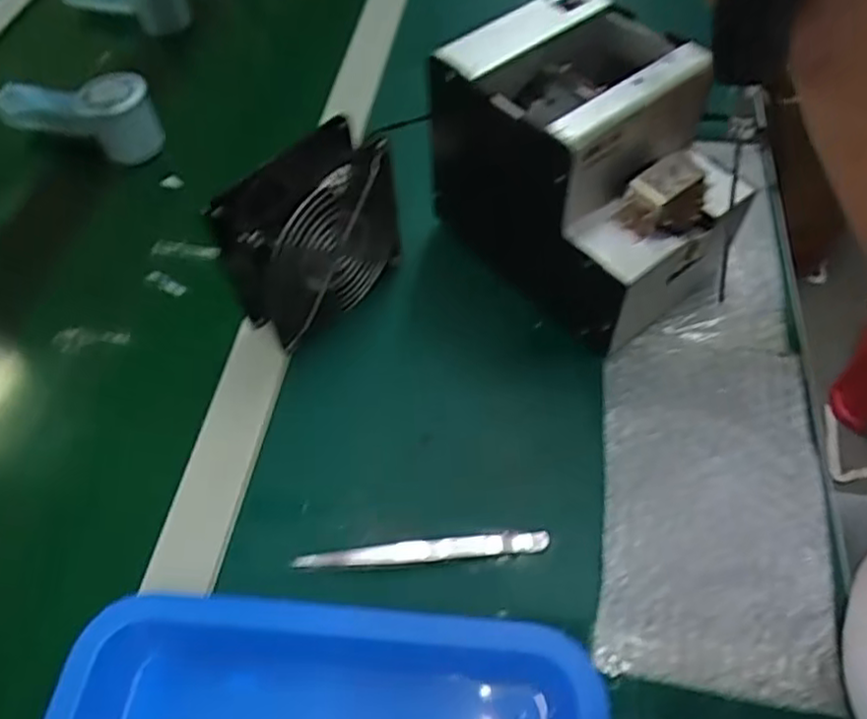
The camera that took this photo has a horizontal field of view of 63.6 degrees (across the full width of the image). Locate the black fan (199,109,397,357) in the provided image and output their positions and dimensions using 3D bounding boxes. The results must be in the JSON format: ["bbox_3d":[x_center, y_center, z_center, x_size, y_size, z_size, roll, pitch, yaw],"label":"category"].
[{"bbox_3d":[-0.081,-0.083,0.467,0.049,0.111,0.125,33,63,25],"label":"black fan"}]

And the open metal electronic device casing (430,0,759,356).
[{"bbox_3d":[0.101,-0.132,0.478,0.138,0.145,0.182,-38,60,-21],"label":"open metal electronic device casing"}]

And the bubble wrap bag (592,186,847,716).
[{"bbox_3d":[0.173,0.031,0.439,0.121,0.018,0.320,6,55,9],"label":"bubble wrap bag"}]

